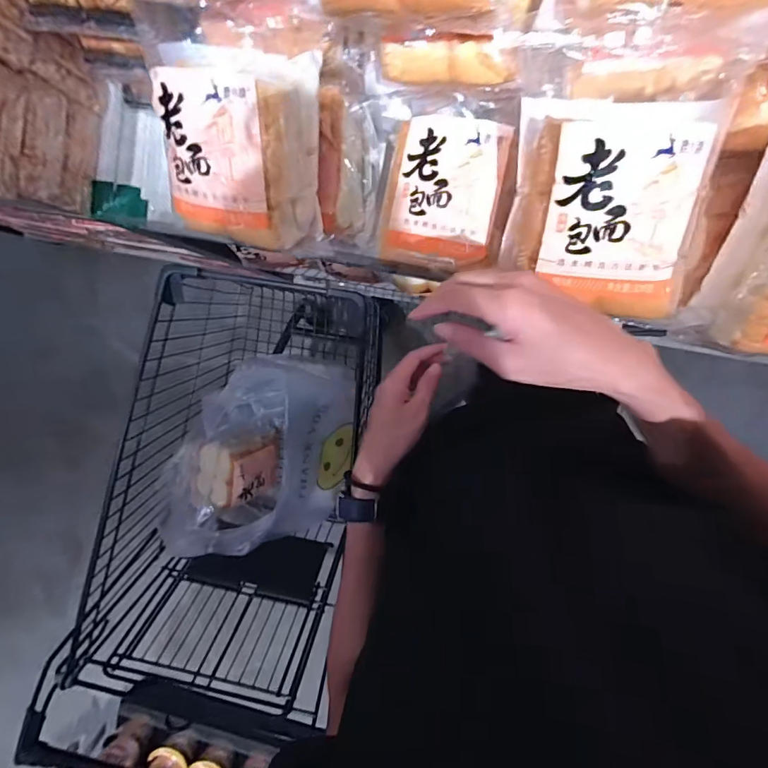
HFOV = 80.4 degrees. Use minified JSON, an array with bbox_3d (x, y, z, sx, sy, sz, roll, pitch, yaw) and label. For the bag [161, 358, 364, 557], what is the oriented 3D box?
[{"bbox_3d":[-0.275,0.172,1.005,0.274,0.333,0.491,22,98,5],"label":"bag"}]

